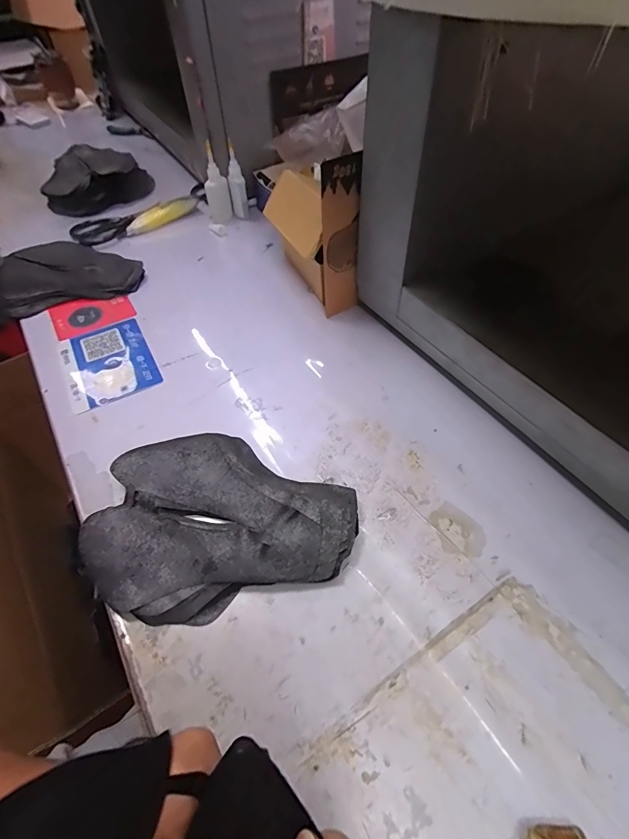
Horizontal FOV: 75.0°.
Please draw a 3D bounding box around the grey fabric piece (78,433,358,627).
[{"bbox_3d":[-0.101,0.094,0.433,0.261,0.022,0.196,-14,52,-8],"label":"grey fabric piece"}]

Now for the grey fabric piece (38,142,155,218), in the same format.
[{"bbox_3d":[-0.496,-0.555,0.923,0.220,0.054,0.272,-22,55,-14],"label":"grey fabric piece"}]

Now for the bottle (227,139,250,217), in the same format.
[{"bbox_3d":[-0.149,-0.452,0.789,0.030,0.124,0.035,-9,53,-5],"label":"bottle"}]

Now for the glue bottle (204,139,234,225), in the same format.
[{"bbox_3d":[-0.188,-0.443,0.777,0.044,0.126,0.032,-14,54,-8],"label":"glue bottle"}]

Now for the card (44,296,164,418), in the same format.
[{"bbox_3d":[-0.320,-0.115,0.612,0.120,0.008,0.244,-26,55,-17],"label":"card"}]

